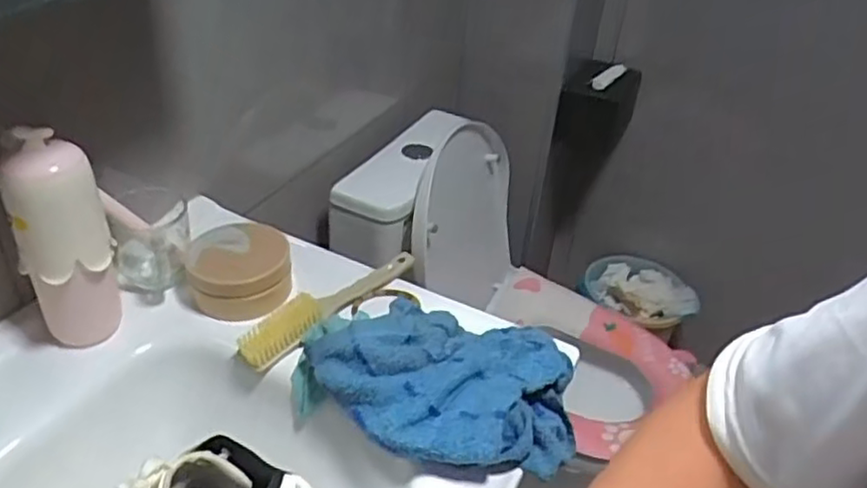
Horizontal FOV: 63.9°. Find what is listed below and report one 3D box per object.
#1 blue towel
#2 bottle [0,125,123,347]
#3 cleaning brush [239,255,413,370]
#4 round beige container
[{"bbox_3d":[0.002,0.121,0.638,0.259,0.062,0.158,20,38,19],"label":"blue towel"},{"bbox_3d":[-0.330,0.005,0.631,0.074,0.215,0.074,-13,40,-23],"label":"bottle"},{"bbox_3d":[-0.100,0.062,0.729,0.223,0.036,0.036,-27,47,-36],"label":"cleaning brush"},{"bbox_3d":[-0.204,0.031,0.737,0.106,0.057,0.103,-9,38,-19],"label":"round beige container"}]

